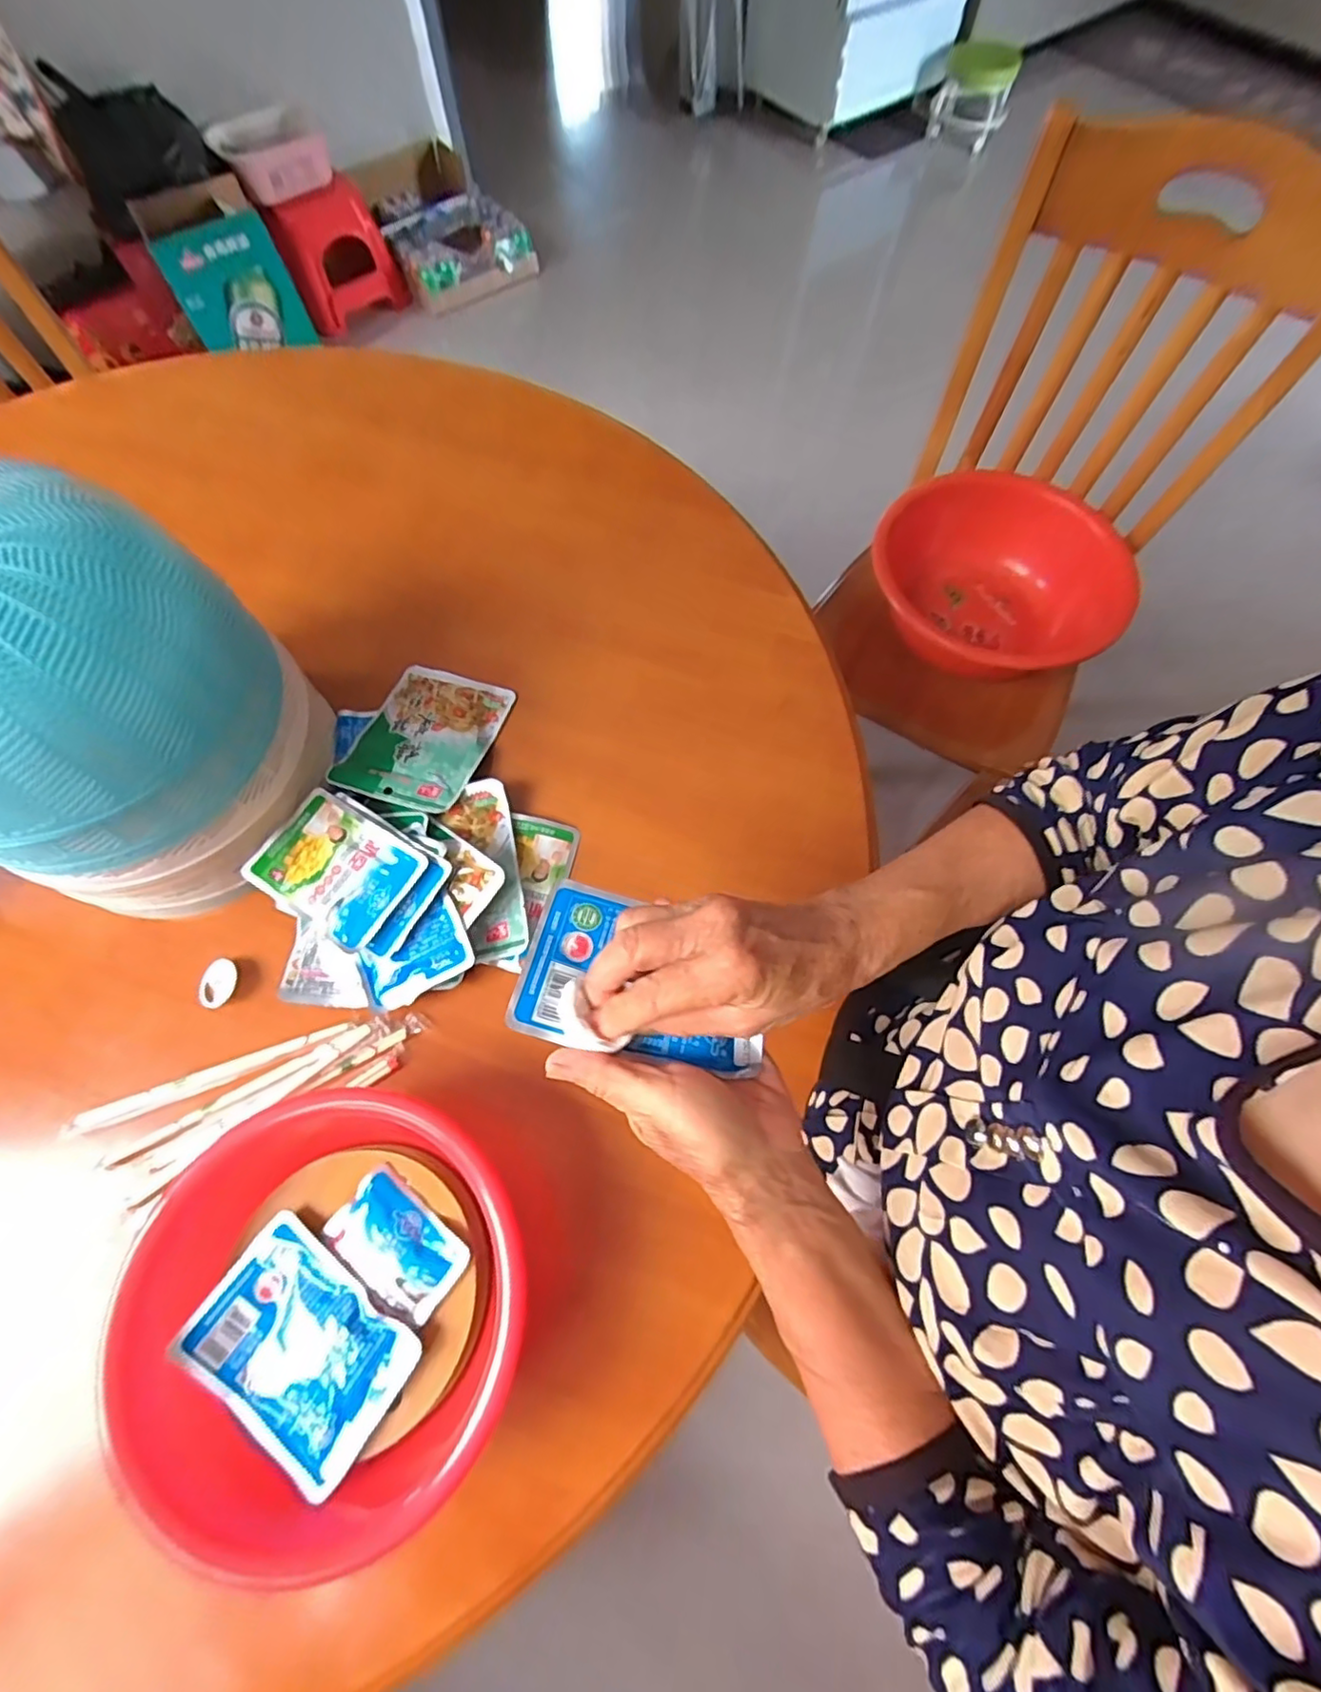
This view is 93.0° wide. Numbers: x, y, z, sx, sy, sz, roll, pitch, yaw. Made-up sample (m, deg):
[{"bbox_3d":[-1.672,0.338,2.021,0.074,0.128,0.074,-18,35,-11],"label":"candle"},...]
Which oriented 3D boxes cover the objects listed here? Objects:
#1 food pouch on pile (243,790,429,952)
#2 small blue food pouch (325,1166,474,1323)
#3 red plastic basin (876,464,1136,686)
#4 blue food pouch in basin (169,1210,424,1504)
[{"bbox_3d":[-0.251,0.015,0.484,0.126,0.015,0.087,31,72,12],"label":"food pouch on pile"},{"bbox_3d":[-0.168,0.253,0.402,0.087,0.012,0.051,34,72,12],"label":"small blue food pouch"},{"bbox_3d":[0.517,-0.393,0.960,0.348,0.159,0.324,0,69,0],"label":"red plastic basin"},{"bbox_3d":[-0.216,0.301,0.378,0.127,0.018,0.086,33,72,12],"label":"blue food pouch in basin"}]

